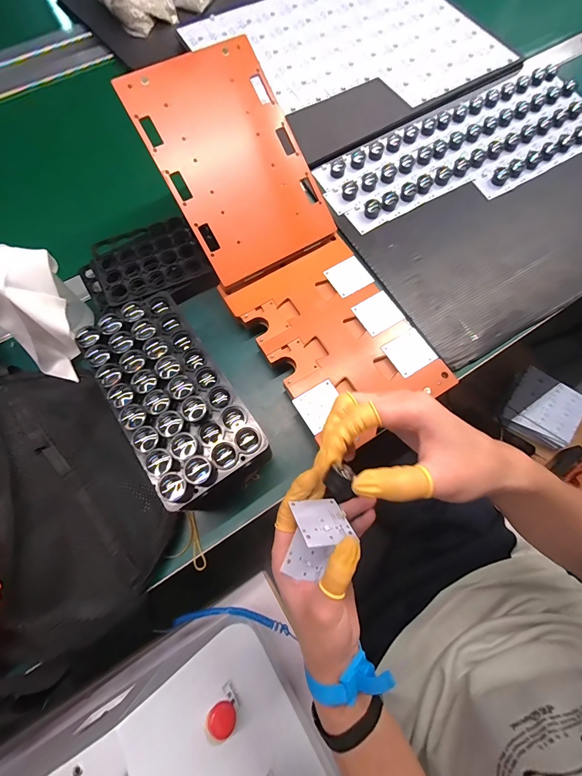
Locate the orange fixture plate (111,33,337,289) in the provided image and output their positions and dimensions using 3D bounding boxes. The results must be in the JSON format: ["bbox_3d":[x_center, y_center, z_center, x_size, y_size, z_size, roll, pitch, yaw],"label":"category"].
[{"bbox_3d":[-0.064,-0.255,0.391,0.159,0.009,0.235,-31,101,-9],"label":"orange fixture plate"}]

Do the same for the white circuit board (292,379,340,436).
[{"bbox_3d":[0.032,0.019,0.365,0.048,0.004,0.043,-32,75,-9],"label":"white circuit board"}]

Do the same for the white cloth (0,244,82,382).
[{"bbox_3d":[-0.269,-0.085,0.361,0.109,0.095,0.096,40,77,11],"label":"white cloth"}]

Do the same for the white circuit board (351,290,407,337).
[{"bbox_3d":[0.103,-0.089,0.403,0.047,0.005,0.044,-31,75,-9],"label":"white circuit board"}]

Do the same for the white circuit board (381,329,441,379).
[{"bbox_3d":[0.135,-0.040,0.387,0.048,0.004,0.045,-30,73,-8],"label":"white circuit board"}]

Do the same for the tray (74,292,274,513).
[{"bbox_3d":[-0.108,0.005,0.309,0.096,0.023,0.197,-32,75,-9],"label":"tray"}]

